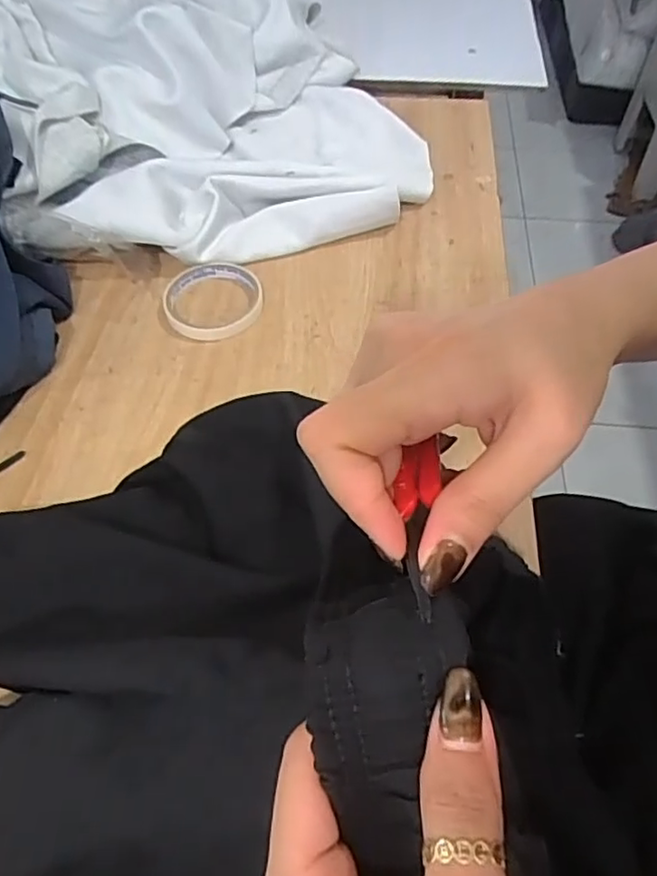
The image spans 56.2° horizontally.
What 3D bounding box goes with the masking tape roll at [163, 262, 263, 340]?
[{"bbox_3d":[-0.103,-0.124,0.555,0.087,0.013,0.088,0,55,1],"label":"masking tape roll"}]

